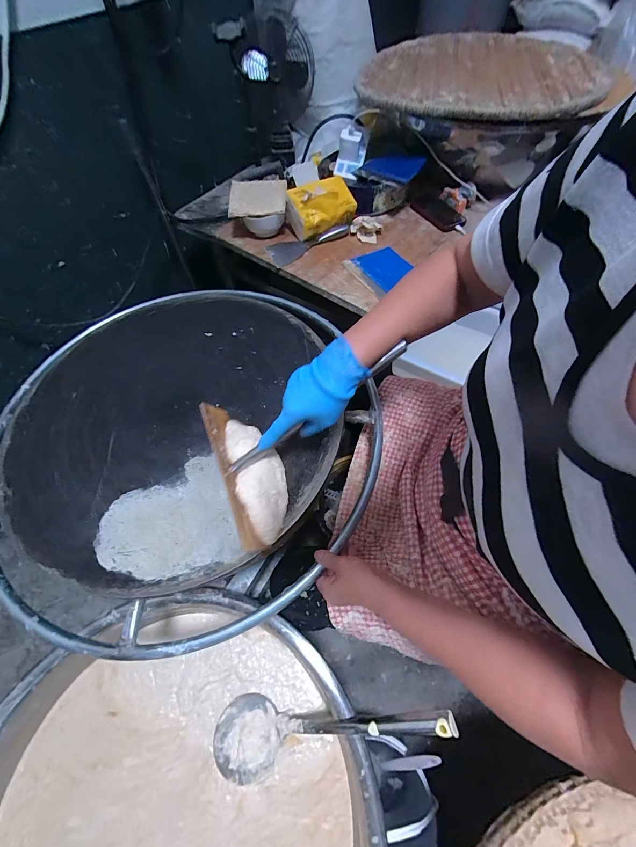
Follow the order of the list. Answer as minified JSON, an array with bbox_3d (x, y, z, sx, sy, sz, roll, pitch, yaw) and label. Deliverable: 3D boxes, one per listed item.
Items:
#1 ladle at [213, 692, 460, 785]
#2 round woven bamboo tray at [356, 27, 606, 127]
[{"bbox_3d":[0.012,0.458,0.469,0.381,0.071,0.104,-25,59,20],"label":"ladle"},{"bbox_3d":[0.420,-0.910,0.804,0.567,0.047,0.577,-1,60,1],"label":"round woven bamboo tray"}]

